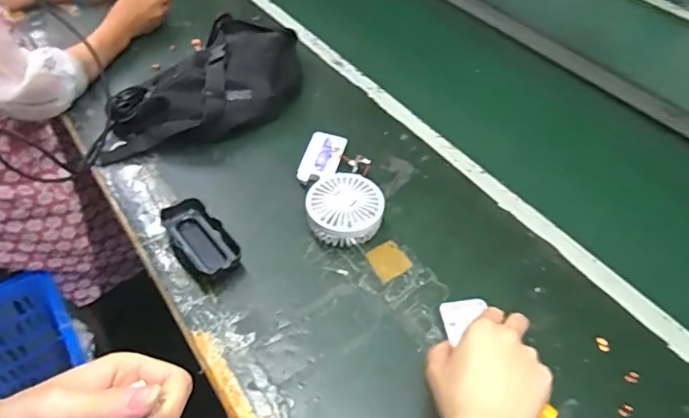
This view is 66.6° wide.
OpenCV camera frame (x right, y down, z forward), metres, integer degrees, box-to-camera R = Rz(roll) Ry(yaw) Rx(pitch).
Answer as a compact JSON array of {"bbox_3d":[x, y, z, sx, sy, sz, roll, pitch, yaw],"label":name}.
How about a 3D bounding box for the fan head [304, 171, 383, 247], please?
[{"bbox_3d":[-0.001,0.001,0.635,0.088,0.045,0.086,1,48,-1],"label":"fan head"}]

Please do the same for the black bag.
[{"bbox_3d":[-0.188,-0.164,0.751,0.152,0.081,0.334,32,54,24],"label":"black bag"}]

